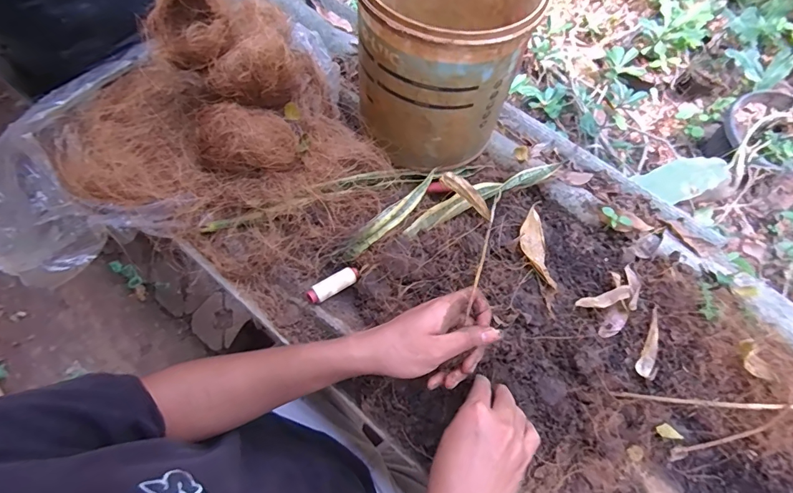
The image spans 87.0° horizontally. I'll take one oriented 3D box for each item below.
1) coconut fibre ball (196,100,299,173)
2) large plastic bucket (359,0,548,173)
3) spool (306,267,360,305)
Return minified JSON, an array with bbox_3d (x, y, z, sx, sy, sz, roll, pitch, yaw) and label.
[{"bbox_3d":[-0.163,-0.116,0.452,0.100,0.053,0.066,-10,69,-2],"label":"coconut fibre ball"},{"bbox_3d":[0.050,-0.215,0.453,0.168,0.171,0.195,5,69,3],"label":"large plastic bucket"},{"bbox_3d":[-0.068,0.041,0.449,0.060,0.018,0.022,-31,71,-10],"label":"spool"}]

